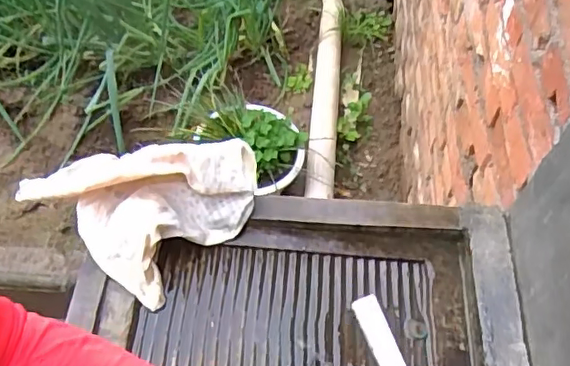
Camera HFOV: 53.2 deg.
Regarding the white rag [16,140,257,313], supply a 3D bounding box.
[{"bbox_3d":[-0.165,0.001,0.720,0.204,0.103,0.229,37,62,22],"label":"white rag"}]

